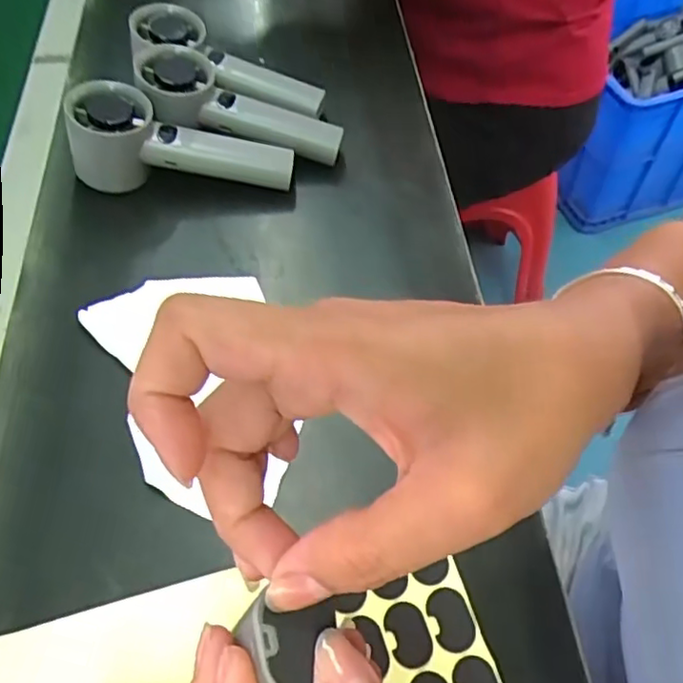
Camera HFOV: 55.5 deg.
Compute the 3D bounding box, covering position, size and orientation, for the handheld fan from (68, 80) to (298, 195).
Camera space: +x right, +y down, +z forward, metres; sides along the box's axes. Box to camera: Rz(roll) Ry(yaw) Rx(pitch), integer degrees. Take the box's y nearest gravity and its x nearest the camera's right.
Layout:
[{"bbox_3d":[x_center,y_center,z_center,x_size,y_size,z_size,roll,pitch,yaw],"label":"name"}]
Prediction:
[{"bbox_3d":[-0.111,-0.138,0.460,0.152,0.064,0.048,3,55,0],"label":"handheld fan"}]

